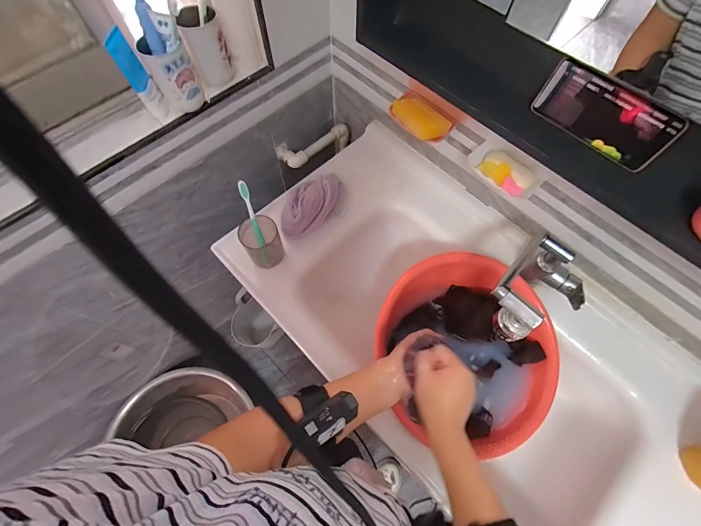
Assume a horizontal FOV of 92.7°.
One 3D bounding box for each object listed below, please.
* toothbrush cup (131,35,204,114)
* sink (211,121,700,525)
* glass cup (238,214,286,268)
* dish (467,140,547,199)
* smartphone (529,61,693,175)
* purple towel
[{"bbox_3d":[-0.344,-0.365,0.662,0.079,0.125,0.090,-29,69,-13],"label":"toothbrush cup"},{"bbox_3d":[0.235,0.157,0.704,0.509,0.165,1.004,-41,72,-17],"label":"sink"},{"bbox_3d":[-0.183,-0.049,0.693,0.072,0.101,0.082,-25,68,-12],"label":"glass cup"},{"bbox_3d":[0.280,-0.171,0.607,0.128,0.025,0.076,42,72,16],"label":"dish"},{"bbox_3d":[0.332,-0.195,0.443,0.167,0.079,0.010,43,61,17],"label":"smartphone"},{"bbox_3d":[-0.086,-0.137,0.741,0.084,0.053,0.182,31,69,12],"label":"purple towel"}]

